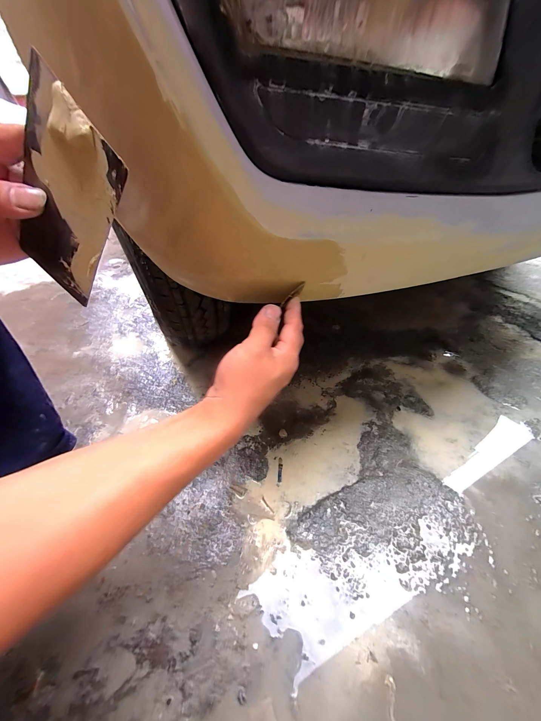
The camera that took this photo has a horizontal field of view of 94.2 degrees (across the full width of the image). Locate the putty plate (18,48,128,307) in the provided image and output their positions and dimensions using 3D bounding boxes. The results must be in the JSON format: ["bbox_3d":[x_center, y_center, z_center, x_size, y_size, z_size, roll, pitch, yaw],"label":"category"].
[{"bbox_3d":[-0.150,-0.108,0.181,0.071,0.134,0.007,43,35,-6],"label":"putty plate"}]

